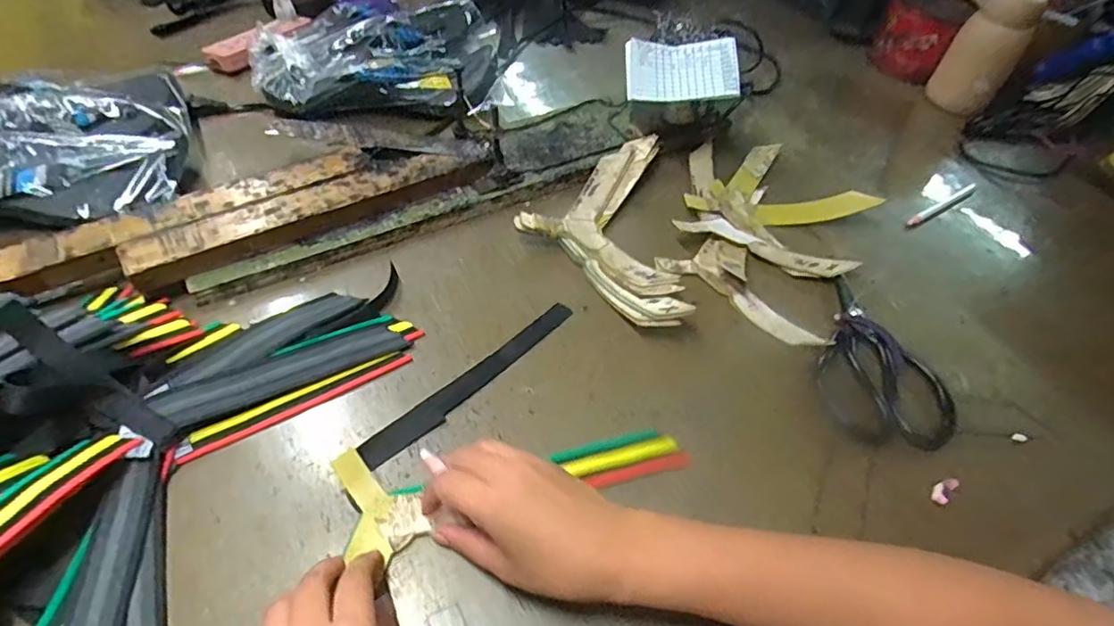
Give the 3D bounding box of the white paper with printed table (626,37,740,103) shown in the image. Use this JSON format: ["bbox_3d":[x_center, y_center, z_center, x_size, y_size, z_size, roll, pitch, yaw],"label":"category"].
[{"bbox_3d":[0.119,-0.235,0.562,0.103,0.015,0.062,0,80,4],"label":"white paper with printed table"}]

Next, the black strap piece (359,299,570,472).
[{"bbox_3d":[-0.060,0.049,0.446,0.198,0.004,0.021,-37,73,-30],"label":"black strap piece"}]

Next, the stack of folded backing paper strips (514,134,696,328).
[{"bbox_3d":[0.084,-0.079,0.543,0.178,0.032,0.179,-37,62,-28],"label":"stack of folded backing paper strips"}]

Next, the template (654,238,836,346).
[{"bbox_3d":[0.171,-0.022,0.516,0.153,0.011,0.070,38,59,24],"label":"template"}]

